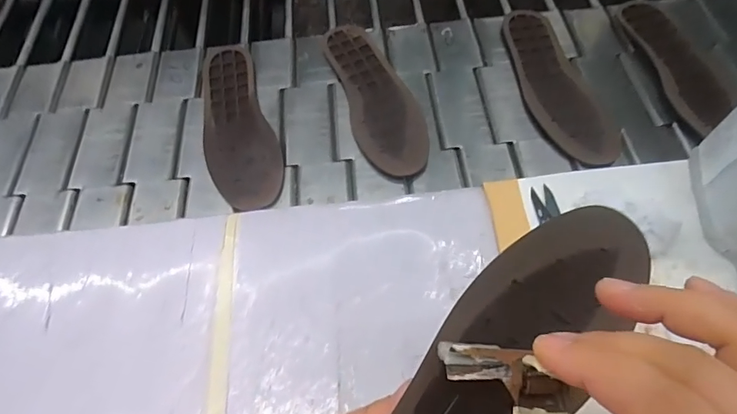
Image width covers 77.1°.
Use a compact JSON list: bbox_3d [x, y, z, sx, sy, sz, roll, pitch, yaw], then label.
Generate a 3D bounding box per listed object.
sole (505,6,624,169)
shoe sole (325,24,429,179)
[{"bbox_3d":[0.230,-0.157,0.581,0.080,0.018,0.257,-8,54,-5],"label":"sole"},{"bbox_3d":[0.007,-0.145,0.587,0.079,0.015,0.260,-15,55,-9],"label":"shoe sole"}]

